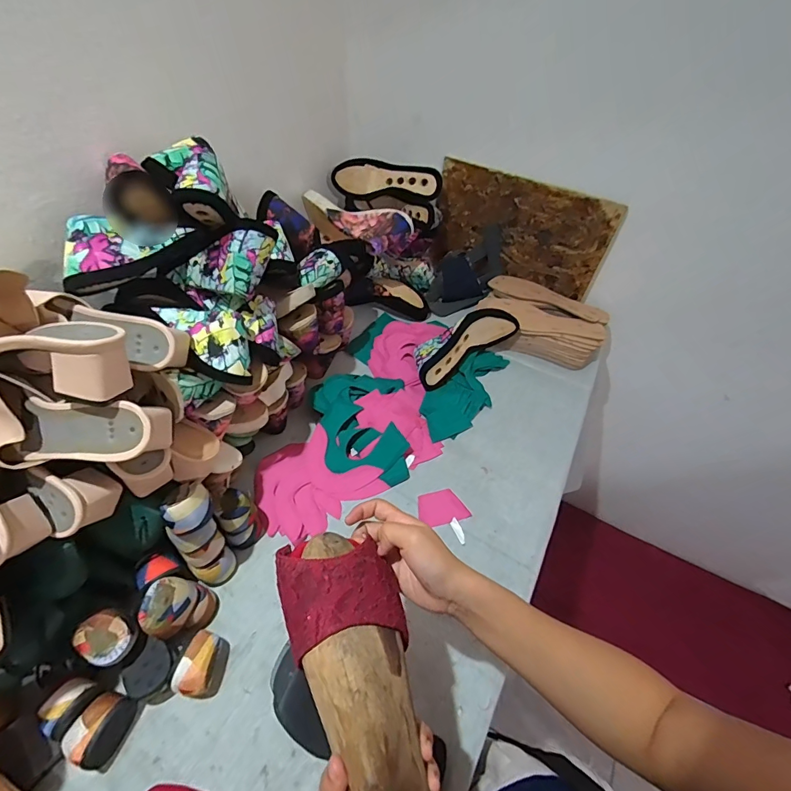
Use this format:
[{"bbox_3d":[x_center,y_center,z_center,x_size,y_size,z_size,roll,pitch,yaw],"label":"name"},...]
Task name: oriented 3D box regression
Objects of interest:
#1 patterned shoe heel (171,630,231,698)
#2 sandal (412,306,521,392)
[{"bbox_3d":[-0.222,0.311,0.479,0.041,0.049,0.064,13,51,6],"label":"patterned shoe heel"},{"bbox_3d":[0.127,-0.104,0.798,0.214,0.084,0.079,-27,57,-24],"label":"sandal"}]

